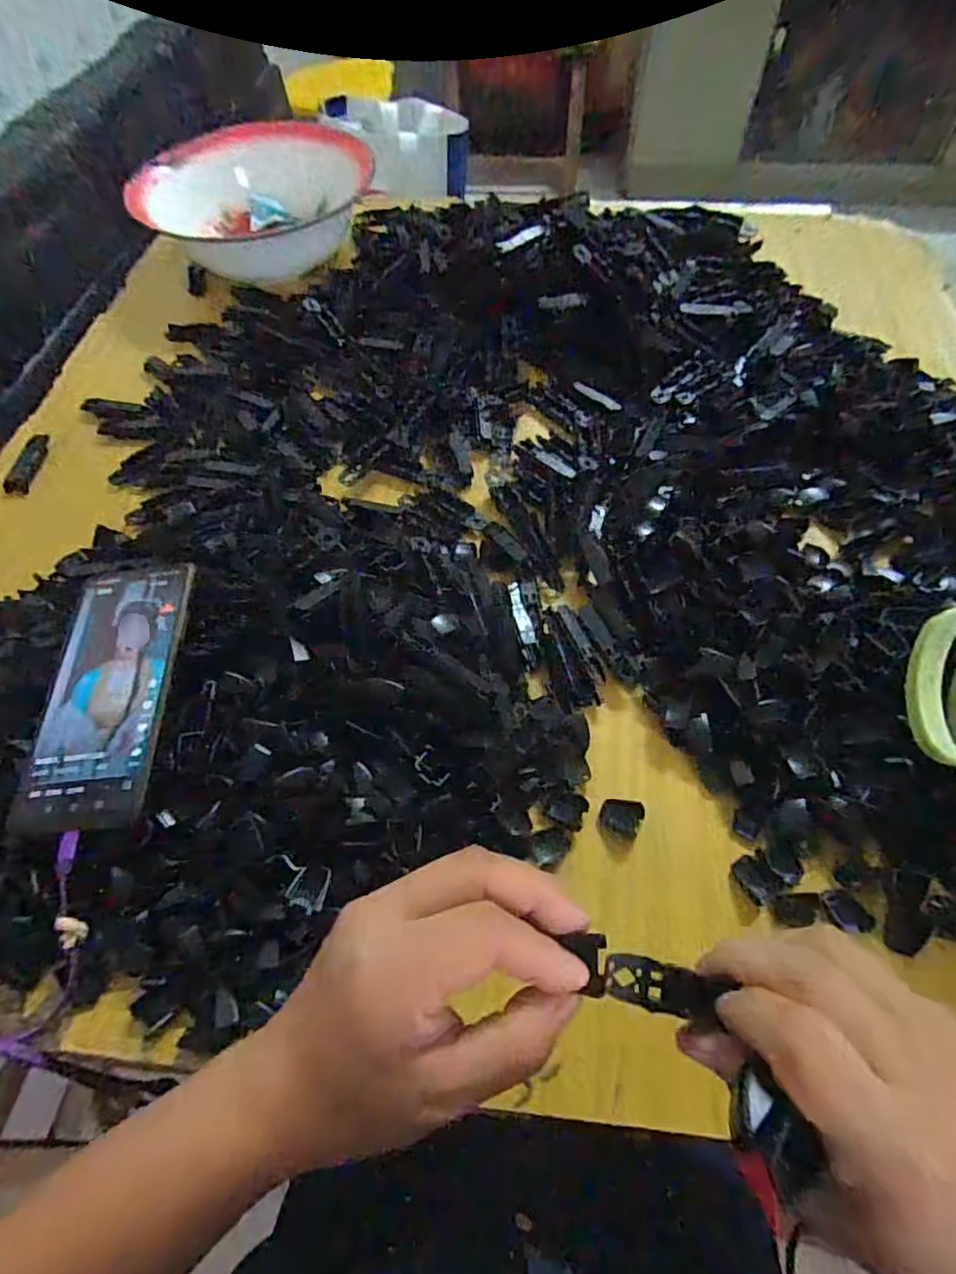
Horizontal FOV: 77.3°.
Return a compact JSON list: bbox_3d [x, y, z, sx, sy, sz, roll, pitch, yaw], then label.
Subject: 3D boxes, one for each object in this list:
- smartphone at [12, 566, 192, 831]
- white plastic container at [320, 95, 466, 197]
[{"bbox_3d":[-0.216,0.028,0.353,0.075,0.009,0.166,-5,61,5],"label":"smartphone"},{"bbox_3d":[-0.179,-1.106,1.362,0.313,0.144,0.216,18,60,13],"label":"white plastic container"}]

